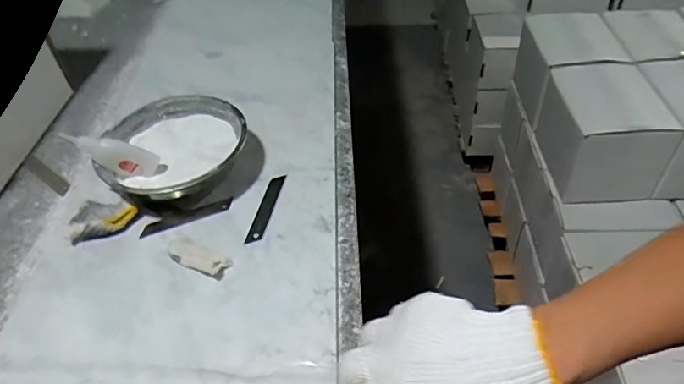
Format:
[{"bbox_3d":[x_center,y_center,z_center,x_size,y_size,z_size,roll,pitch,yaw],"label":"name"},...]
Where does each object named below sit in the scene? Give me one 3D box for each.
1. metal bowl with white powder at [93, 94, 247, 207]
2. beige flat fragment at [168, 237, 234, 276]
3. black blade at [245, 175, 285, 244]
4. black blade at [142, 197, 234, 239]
[{"bbox_3d":[-0.187,-0.041,0.571,0.154,0.058,0.154,-4,45,4],"label":"metal bowl with white powder"},{"bbox_3d":[-0.146,0.061,0.487,0.071,0.015,0.028,20,51,25],"label":"beige flat fragment"},{"bbox_3d":[-0.082,0.017,0.538,0.015,0.004,0.101,12,44,3],"label":"black blade"},{"bbox_3d":[-0.169,0.027,0.538,0.099,0.004,0.020,-18,46,-10],"label":"black blade"}]

